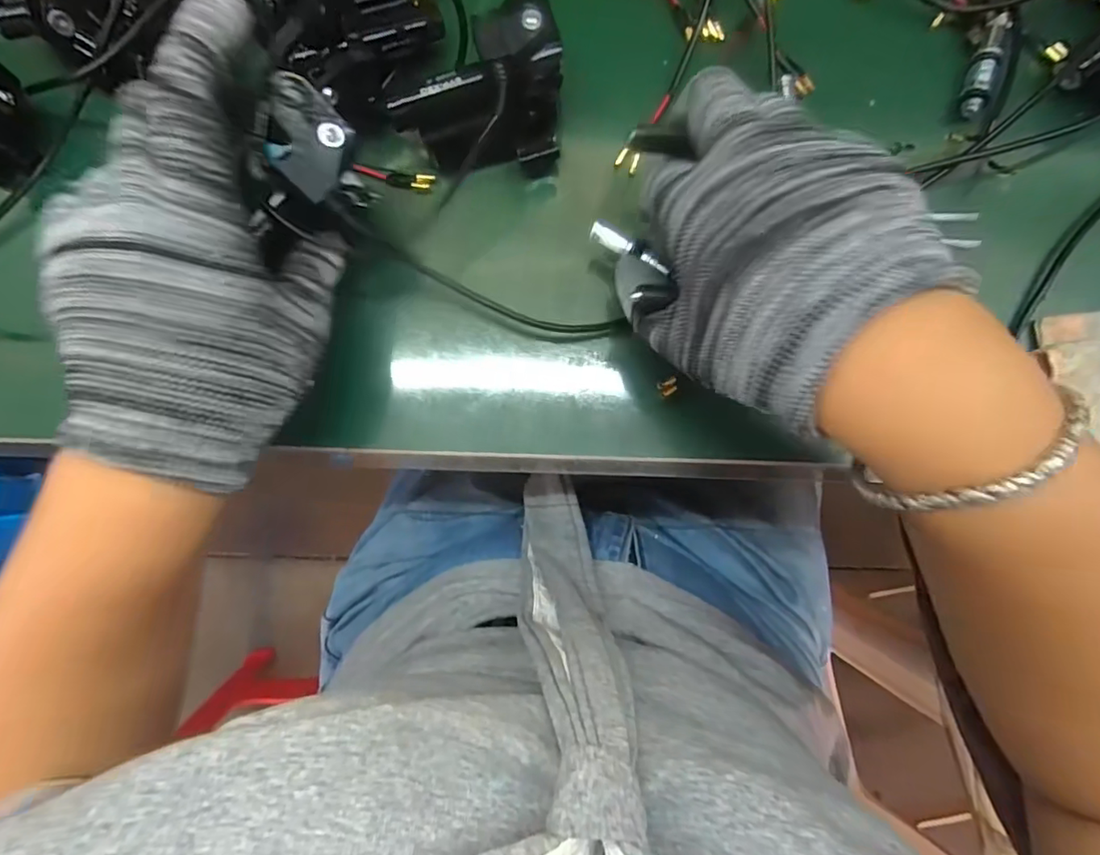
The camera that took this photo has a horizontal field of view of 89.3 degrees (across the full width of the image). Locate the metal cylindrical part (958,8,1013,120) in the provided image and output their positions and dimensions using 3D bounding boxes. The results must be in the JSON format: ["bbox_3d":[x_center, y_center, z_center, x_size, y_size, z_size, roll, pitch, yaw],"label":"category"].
[{"bbox_3d":[0.211,-0.176,0.269,0.012,0.008,0.058,24,86,2],"label":"metal cylindrical part"}]

